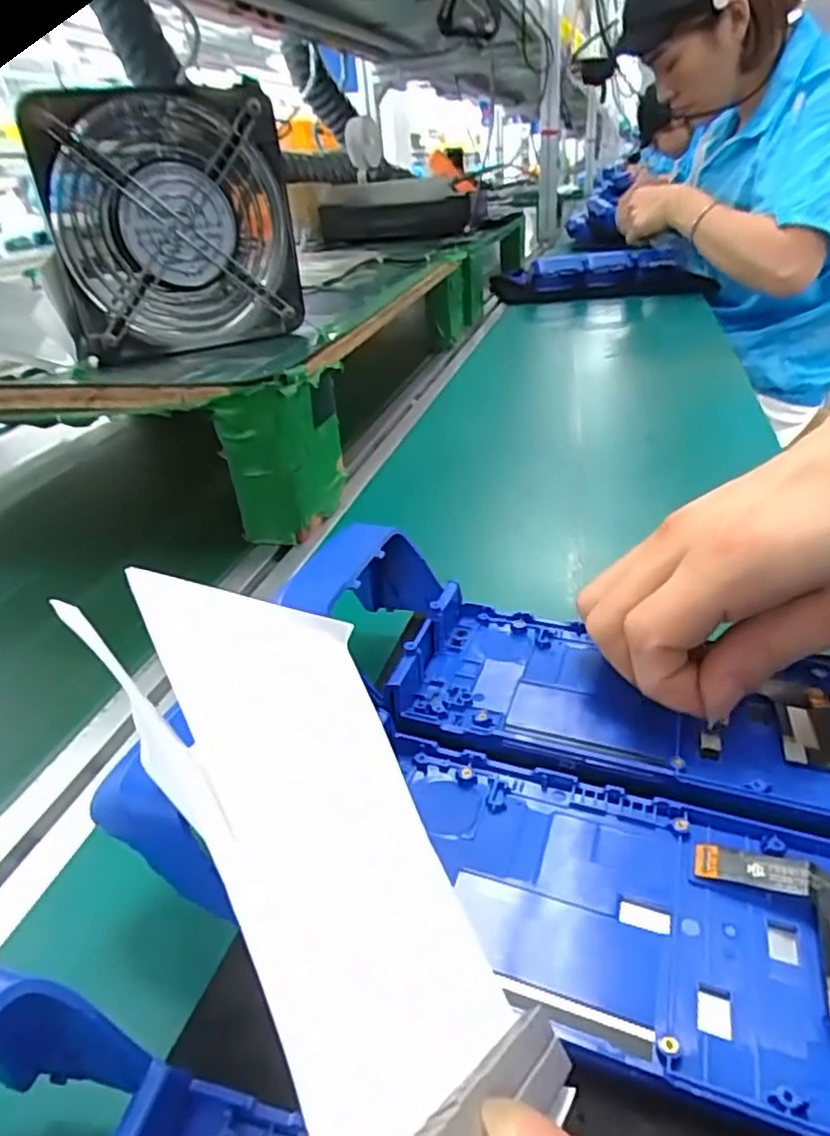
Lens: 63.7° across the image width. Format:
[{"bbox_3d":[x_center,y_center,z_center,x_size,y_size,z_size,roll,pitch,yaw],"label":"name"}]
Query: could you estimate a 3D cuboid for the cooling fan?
[{"bbox_3d":[-0.154,-0.211,0.433,0.149,0.164,0.033,-19,33,-23],"label":"cooling fan"}]

